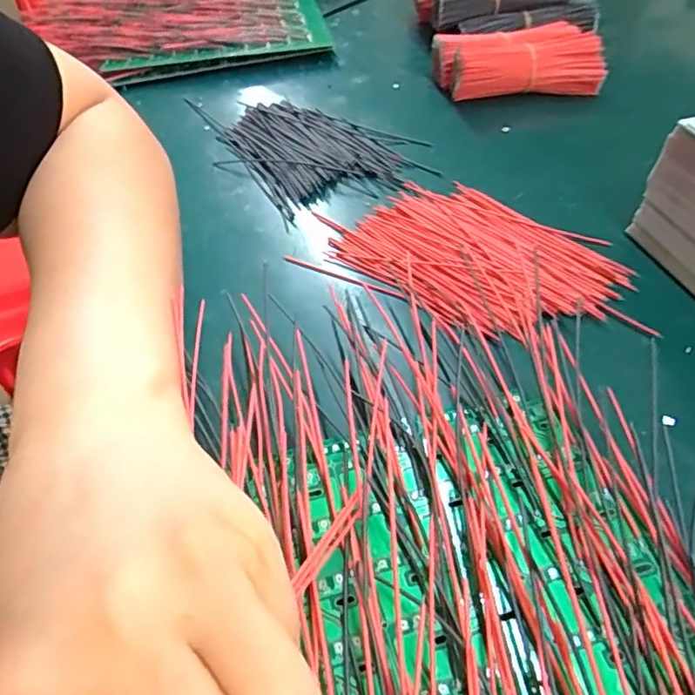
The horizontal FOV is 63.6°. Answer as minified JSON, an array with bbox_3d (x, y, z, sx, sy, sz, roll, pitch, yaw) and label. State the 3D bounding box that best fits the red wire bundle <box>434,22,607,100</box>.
[{"bbox_3d":[0.138,-0.237,0.465,0.129,0.040,0.077,-6,49,-3],"label":"red wire bundle"}]

